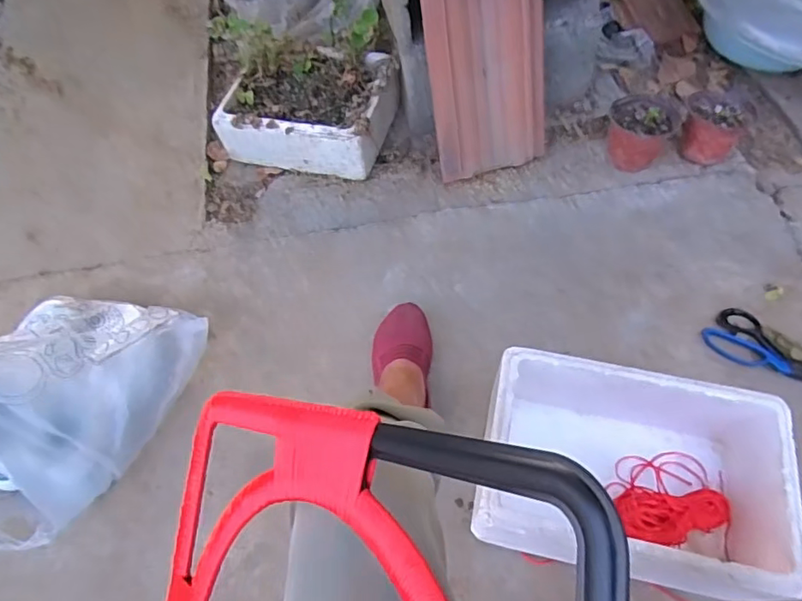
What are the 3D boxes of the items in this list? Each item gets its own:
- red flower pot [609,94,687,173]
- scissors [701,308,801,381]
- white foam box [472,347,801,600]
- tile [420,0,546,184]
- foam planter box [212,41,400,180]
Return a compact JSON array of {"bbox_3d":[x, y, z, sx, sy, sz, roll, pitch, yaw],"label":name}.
[{"bbox_3d":[0.448,-0.312,1.046,0.120,0.105,0.121,-1,61,2],"label":"red flower pot"},{"bbox_3d":[0.604,0.100,0.821,0.284,0.014,0.081,29,66,17],"label":"scissors"},{"bbox_3d":[0.275,0.210,0.690,0.331,0.161,0.247,9,62,8],"label":"white foam box"},{"bbox_3d":[0.154,-0.393,0.965,0.209,0.333,0.019,-17,32,-8],"label":"tile"},{"bbox_3d":[-0.177,-0.389,1.095,0.317,0.109,0.248,11,62,9],"label":"foam planter box"}]

